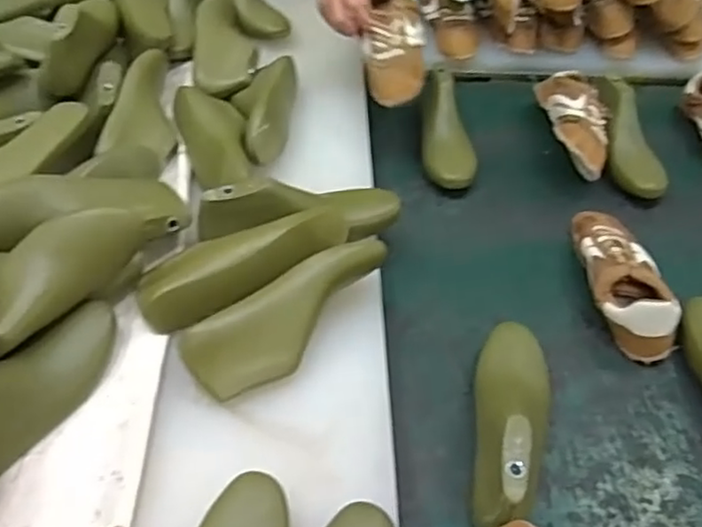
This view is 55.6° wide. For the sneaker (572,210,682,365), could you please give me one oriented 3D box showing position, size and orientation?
[{"bbox_3d":[0.330,0.015,0.822,0.086,0.068,0.225,1,48,-6],"label":"sneaker"}]

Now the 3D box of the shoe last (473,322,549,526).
[{"bbox_3d":[0.160,0.148,0.667,0.083,0.088,0.246,13,48,6],"label":"shoe last"}]

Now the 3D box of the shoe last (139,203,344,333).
[{"bbox_3d":[-0.111,0.001,0.733,0.239,0.078,0.103,-15,51,-16],"label":"shoe last"}]

